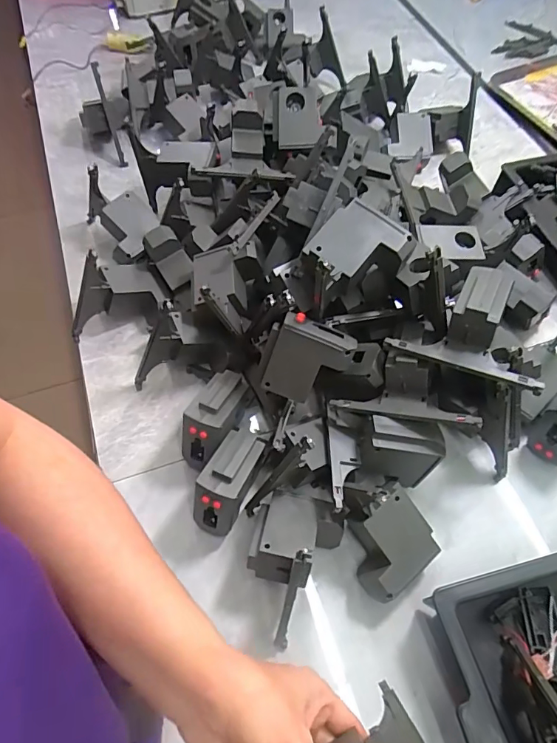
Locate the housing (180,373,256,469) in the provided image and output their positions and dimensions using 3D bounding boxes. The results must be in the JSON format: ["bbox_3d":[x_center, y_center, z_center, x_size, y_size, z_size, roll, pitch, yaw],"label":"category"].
[{"bbox_3d":[-0.064,0.051,0.490,0.044,0.079,0.100,18,61,11],"label":"housing"}]

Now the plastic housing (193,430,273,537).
[{"bbox_3d":[-0.049,0.108,0.460,0.044,0.076,0.090,25,50,10],"label":"plastic housing"}]

